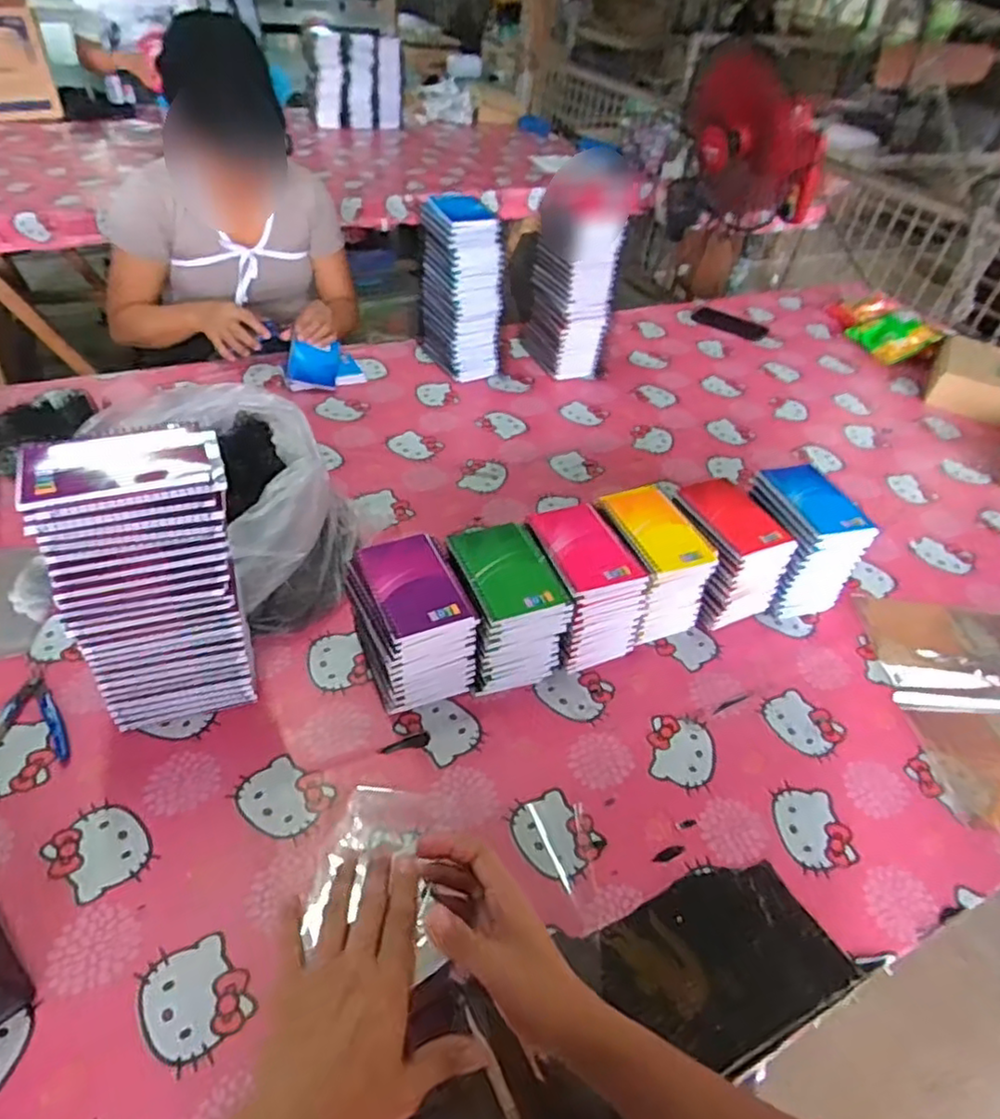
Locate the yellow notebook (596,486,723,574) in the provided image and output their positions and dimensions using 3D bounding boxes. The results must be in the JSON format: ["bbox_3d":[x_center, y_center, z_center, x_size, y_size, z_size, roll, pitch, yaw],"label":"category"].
[{"bbox_3d":[0.178,-0.040,0.773,0.091,0.016,0.128,-13,46,-19],"label":"yellow notebook"}]

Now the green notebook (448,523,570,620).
[{"bbox_3d":[0.009,0.008,0.702,0.093,0.010,0.122,-13,47,-20],"label":"green notebook"}]

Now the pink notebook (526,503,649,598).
[{"bbox_3d":[0.090,-0.017,0.737,0.091,0.011,0.124,-15,47,-21],"label":"pink notebook"}]

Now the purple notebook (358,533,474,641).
[{"bbox_3d":[-0.086,0.022,0.675,0.082,0.008,0.124,-15,47,-21],"label":"purple notebook"}]

